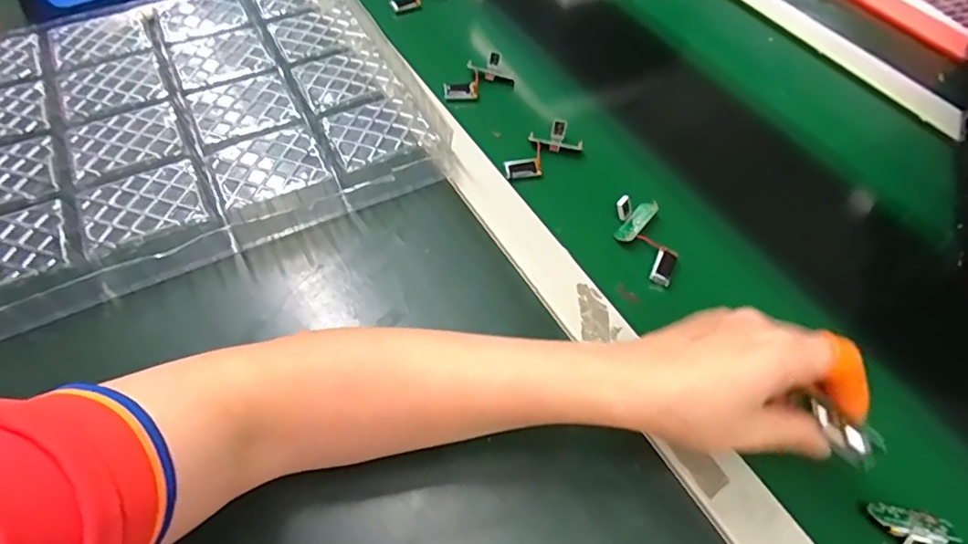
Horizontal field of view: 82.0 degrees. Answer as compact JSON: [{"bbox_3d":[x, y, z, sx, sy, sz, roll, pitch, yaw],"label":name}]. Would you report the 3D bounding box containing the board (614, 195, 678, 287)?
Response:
[{"bbox_3d":[0.126,-0.025,0.432,0.039,0.021,0.074,-5,55,-8],"label":"board"}]

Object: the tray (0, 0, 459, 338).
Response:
[{"bbox_3d":[-0.279,-0.113,0.441,0.435,0.050,0.281,-24,60,-19],"label":"tray"}]

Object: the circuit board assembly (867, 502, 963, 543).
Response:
[{"bbox_3d":[0.247,0.152,0.322,0.044,0.013,0.027,13,55,5],"label":"circuit board assembly"}]

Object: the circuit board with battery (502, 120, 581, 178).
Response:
[{"bbox_3d":[0.047,-0.104,0.483,0.076,0.019,0.034,-31,62,-23],"label":"circuit board with battery"}]

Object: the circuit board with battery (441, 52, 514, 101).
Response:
[{"bbox_3d":[-0.007,-0.186,0.538,0.073,0.018,0.032,-28,61,-22],"label":"circuit board with battery"}]

